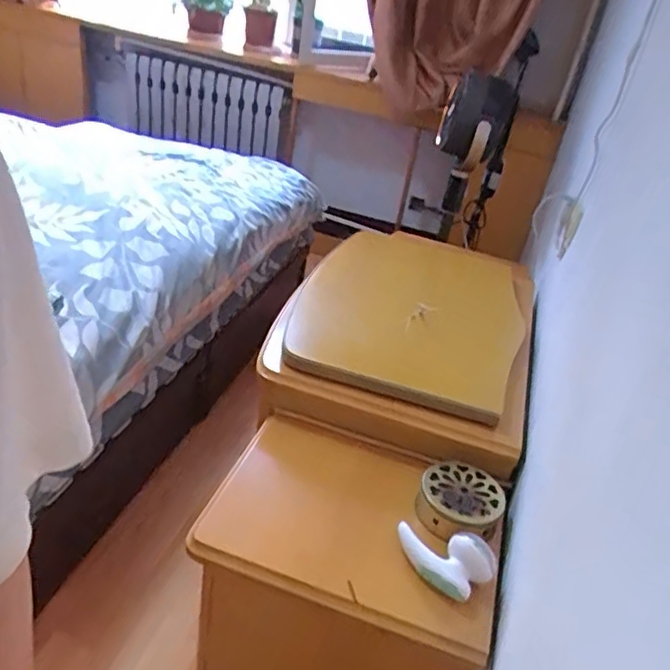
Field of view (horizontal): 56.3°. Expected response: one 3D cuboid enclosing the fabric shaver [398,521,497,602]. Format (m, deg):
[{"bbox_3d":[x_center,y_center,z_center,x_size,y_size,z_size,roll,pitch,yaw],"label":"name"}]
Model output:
[{"bbox_3d":[0.164,0.343,0.965,0.157,0.069,0.071,19,34,18],"label":"fabric shaver"}]

